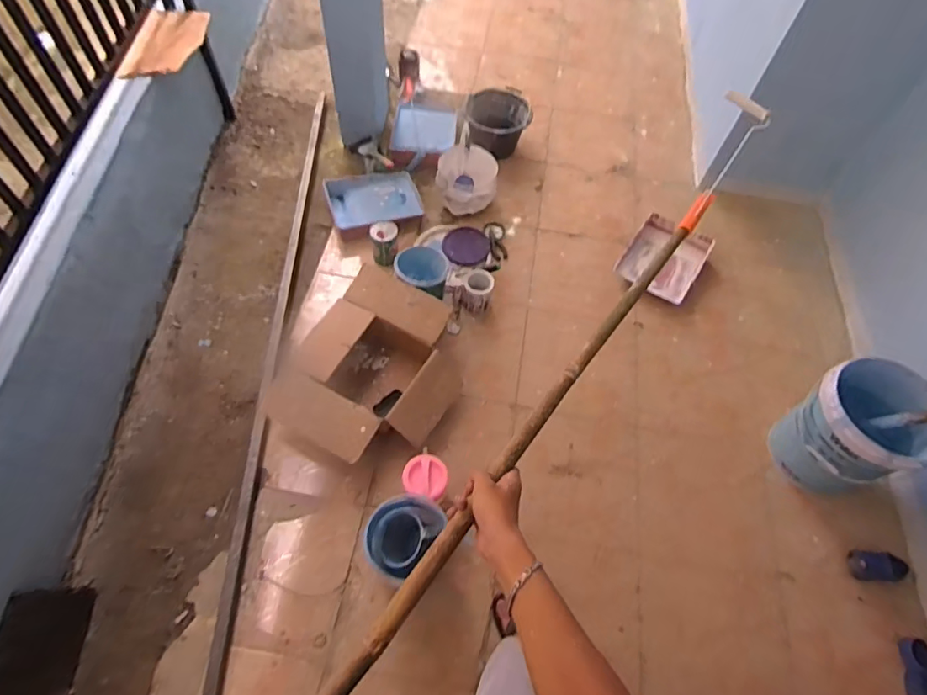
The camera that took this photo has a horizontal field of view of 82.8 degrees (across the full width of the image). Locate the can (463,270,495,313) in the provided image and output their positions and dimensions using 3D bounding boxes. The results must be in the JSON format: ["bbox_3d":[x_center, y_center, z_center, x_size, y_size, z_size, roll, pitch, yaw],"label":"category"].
[{"bbox_3d":[0.050,-0.206,1.898,0.109,0.140,0.123,7,59,-1],"label":"can"}]

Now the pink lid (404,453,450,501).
[{"bbox_3d":[-0.106,0.358,1.467,0.124,0.016,0.118,2,59,-4],"label":"pink lid"}]

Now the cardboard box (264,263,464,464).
[{"bbox_3d":[-0.284,0.087,1.700,0.509,0.194,0.581,30,62,13],"label":"cardboard box"}]

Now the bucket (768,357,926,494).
[{"bbox_3d":[1.138,0.245,1.550,0.311,0.359,0.311,-20,63,-16],"label":"bucket"}]

